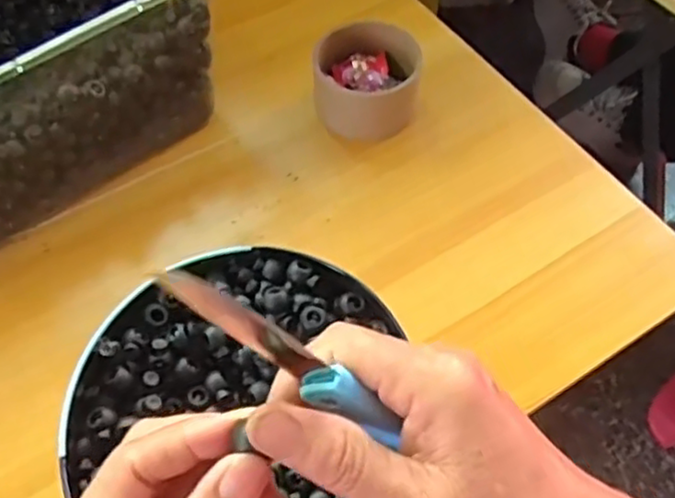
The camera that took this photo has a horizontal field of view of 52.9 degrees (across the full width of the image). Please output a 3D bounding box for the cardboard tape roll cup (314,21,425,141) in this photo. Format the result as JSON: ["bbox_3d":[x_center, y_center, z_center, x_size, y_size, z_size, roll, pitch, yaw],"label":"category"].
[{"bbox_3d":[0.022,-0.130,0.537,0.080,0.061,0.078,0,58,0],"label":"cardboard tape roll cup"}]

